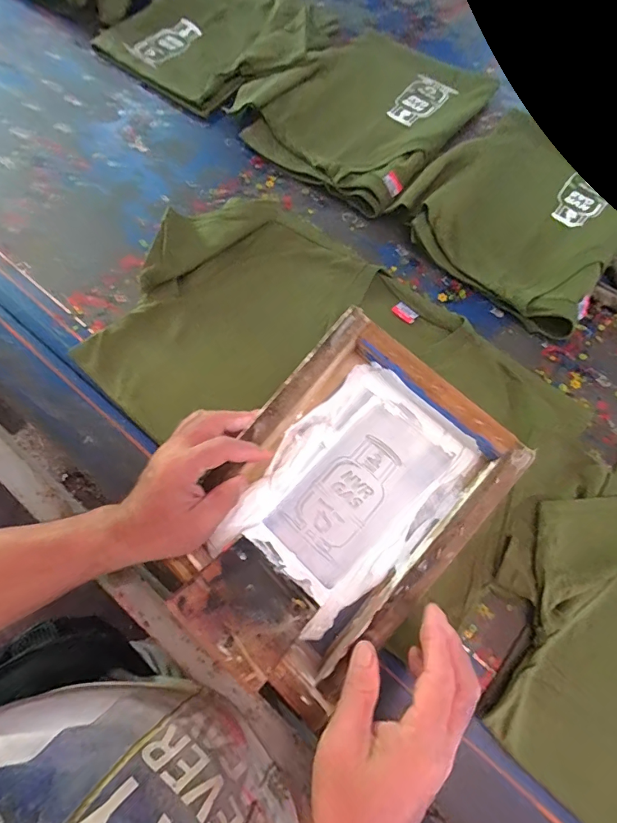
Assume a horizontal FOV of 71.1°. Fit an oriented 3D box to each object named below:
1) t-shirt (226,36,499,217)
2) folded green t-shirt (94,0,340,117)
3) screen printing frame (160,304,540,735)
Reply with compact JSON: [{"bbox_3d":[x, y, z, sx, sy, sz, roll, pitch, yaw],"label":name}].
[{"bbox_3d":[0.092,-0.496,0.689,0.322,0.034,0.374,37,71,12],"label":"t-shirt"},{"bbox_3d":[-0.142,-0.637,0.737,0.306,0.041,0.337,41,72,13],"label":"folded green t-shirt"},{"bbox_3d":[0.025,0.087,0.410,0.217,0.075,0.306,40,81,9],"label":"screen printing frame"}]

